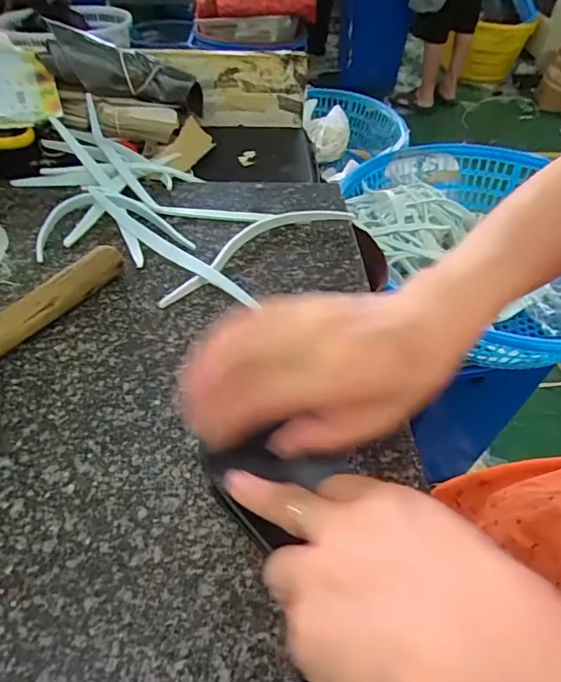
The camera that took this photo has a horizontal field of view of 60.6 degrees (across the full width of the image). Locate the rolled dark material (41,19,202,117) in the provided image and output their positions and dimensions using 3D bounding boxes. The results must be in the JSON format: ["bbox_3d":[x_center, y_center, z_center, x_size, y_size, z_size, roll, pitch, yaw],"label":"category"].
[{"bbox_3d":[-0.167,-0.295,0.539,0.165,0.045,0.032,7,44,-26],"label":"rolled dark material"}]

